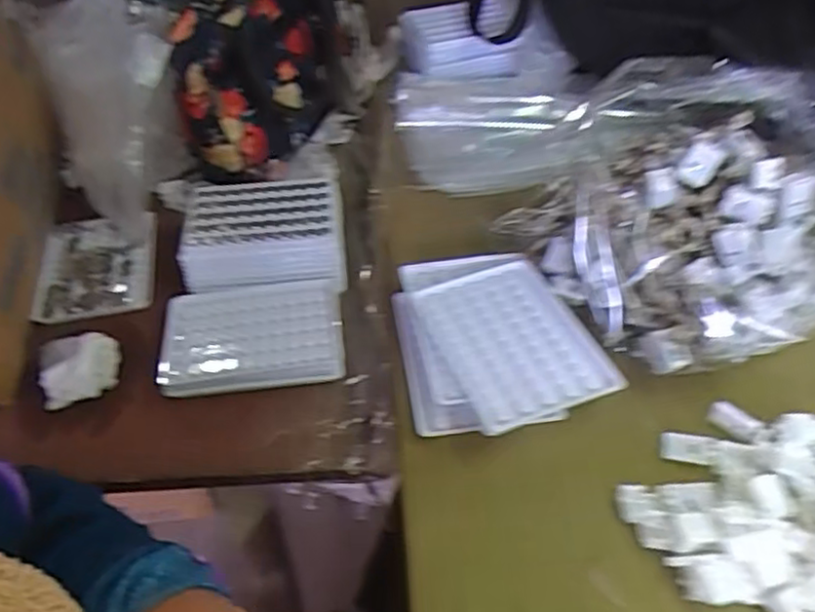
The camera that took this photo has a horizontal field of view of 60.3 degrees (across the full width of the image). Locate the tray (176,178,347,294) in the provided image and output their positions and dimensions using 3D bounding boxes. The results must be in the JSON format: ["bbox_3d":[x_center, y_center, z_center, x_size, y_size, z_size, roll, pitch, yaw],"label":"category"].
[{"bbox_3d":[-0.121,-0.064,0.591,0.129,0.035,0.103,-4,46,-2],"label":"tray"}]

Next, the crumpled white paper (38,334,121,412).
[{"bbox_3d":[-0.245,0.044,0.524,0.057,0.021,0.057,-13,47,-12],"label":"crumpled white paper"}]

